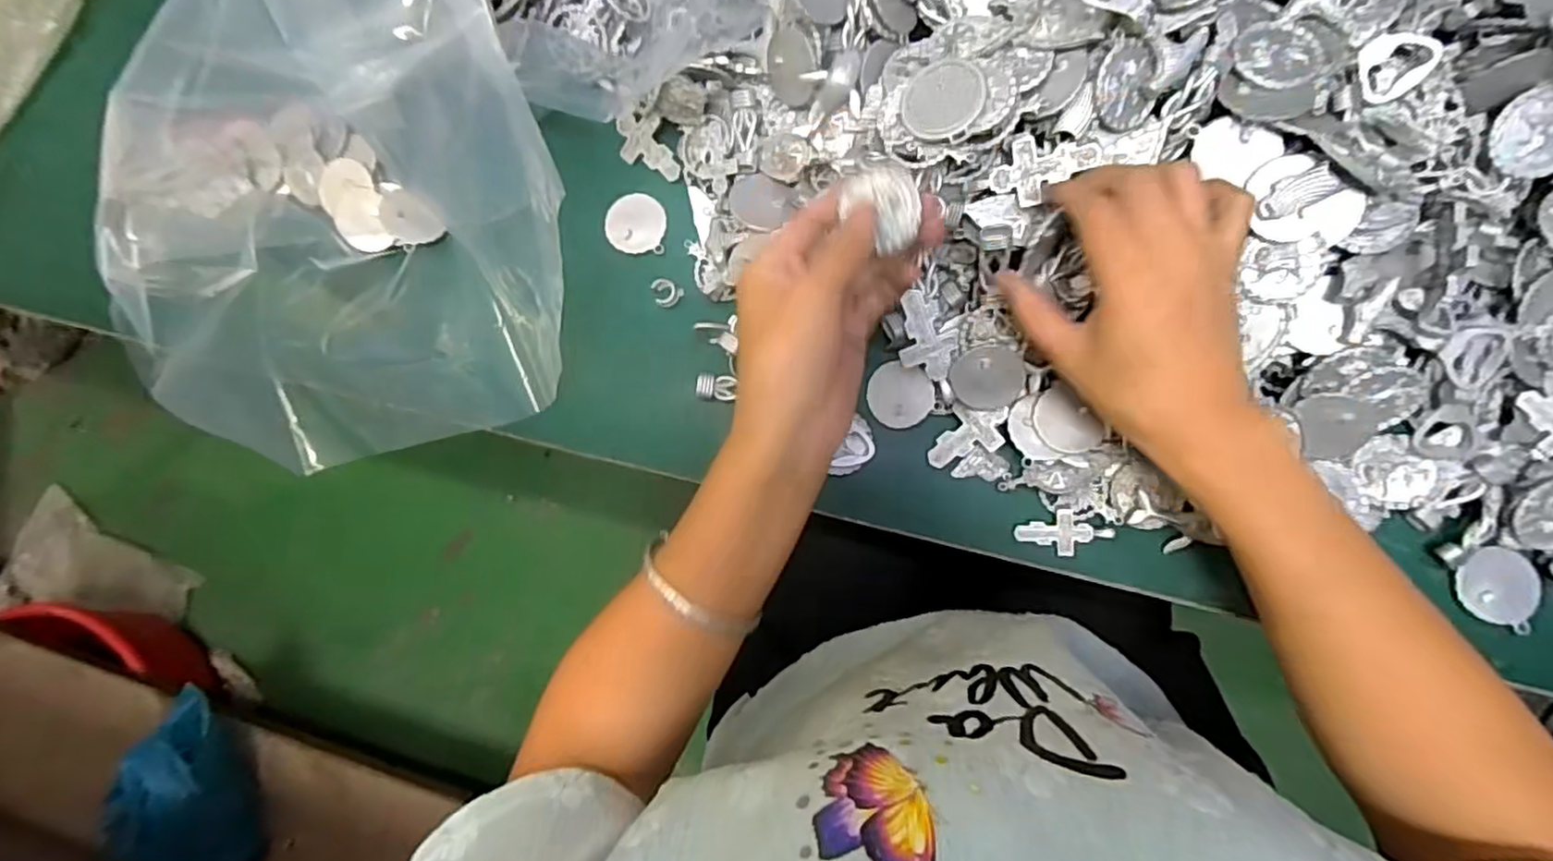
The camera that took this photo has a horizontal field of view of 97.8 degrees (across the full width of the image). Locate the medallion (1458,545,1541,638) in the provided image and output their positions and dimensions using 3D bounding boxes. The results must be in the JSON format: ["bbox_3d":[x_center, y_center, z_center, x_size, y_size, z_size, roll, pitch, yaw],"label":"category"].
[{"bbox_3d":[0.362,0.078,0.340,0.038,0.004,0.036,0,87,7],"label":"medallion"}]

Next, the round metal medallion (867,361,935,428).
[{"bbox_3d":[0.069,-0.020,0.376,0.036,0.004,0.035,2,98,17],"label":"round metal medallion"}]

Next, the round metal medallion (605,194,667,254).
[{"bbox_3d":[-0.085,-0.125,0.411,0.036,0.006,0.035,0,87,7],"label":"round metal medallion"}]

